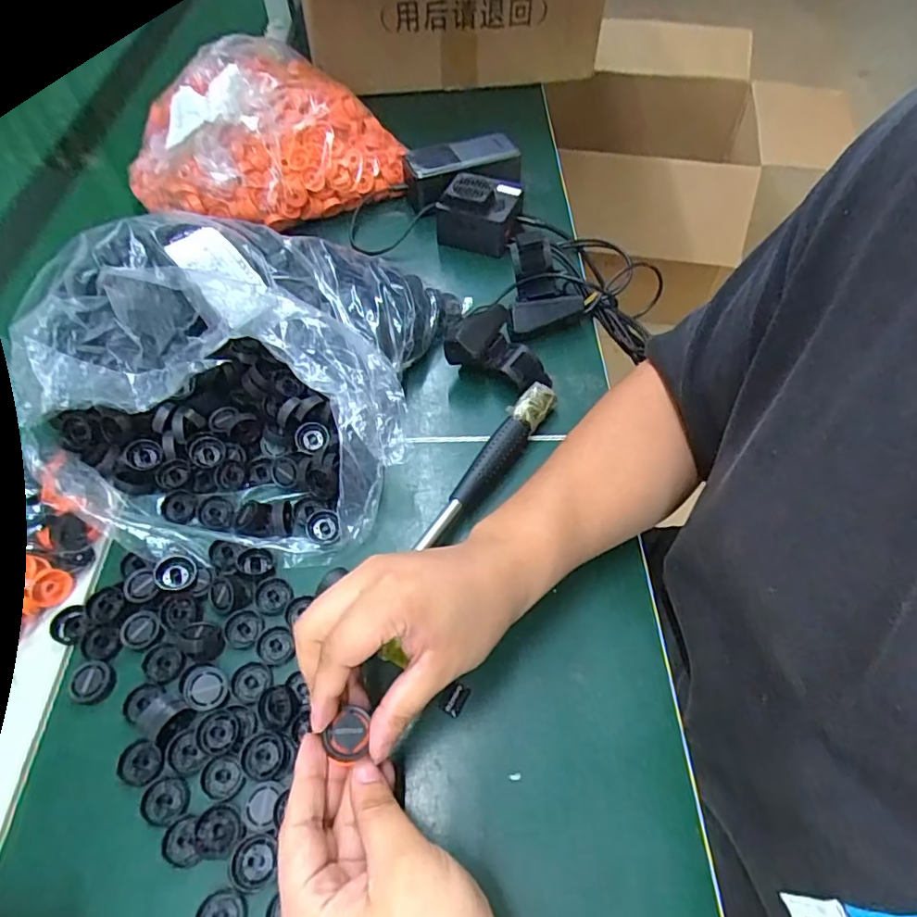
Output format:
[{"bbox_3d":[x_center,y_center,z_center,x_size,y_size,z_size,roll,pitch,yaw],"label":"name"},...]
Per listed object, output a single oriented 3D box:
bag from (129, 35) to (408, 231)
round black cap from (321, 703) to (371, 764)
[{"bbox_3d":[-0.227,-0.376,0.647,0.285,0.099,0.229,-24,59,-13],"label":"bag"},{"bbox_3d":[-0.057,0.140,0.289,0.021,0.005,0.025,5,55,-1],"label":"round black cap"}]

